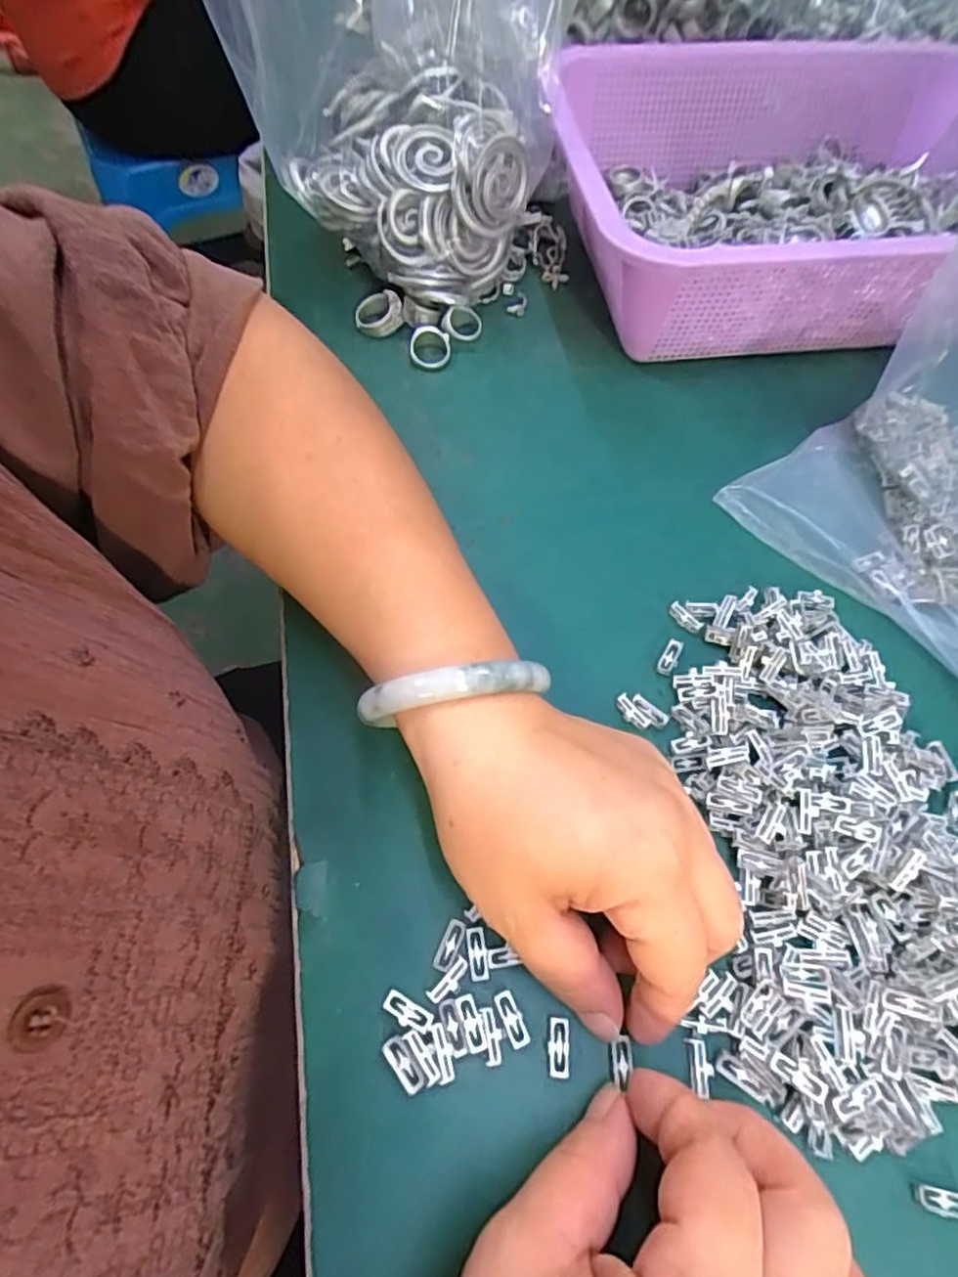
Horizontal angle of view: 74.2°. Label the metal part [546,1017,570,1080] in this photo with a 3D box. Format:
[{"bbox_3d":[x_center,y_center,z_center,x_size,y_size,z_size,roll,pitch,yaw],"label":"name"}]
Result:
[{"bbox_3d":[0.026,0.131,0.204,0.007,0.004,0.016,4,61,1],"label":"metal part"}]

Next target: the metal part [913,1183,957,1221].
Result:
[{"bbox_3d":[0.141,0.169,0.189,0.018,0.004,0.007,11,61,5],"label":"metal part"}]

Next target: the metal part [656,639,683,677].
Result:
[{"bbox_3d":[0.083,0.008,0.275,0.007,0.004,0.018,28,64,13],"label":"metal part"}]

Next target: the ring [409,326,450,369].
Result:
[{"bbox_3d":[-0.028,-0.165,0.360,0.023,0.004,0.025,0,85,-6],"label":"ring"}]

